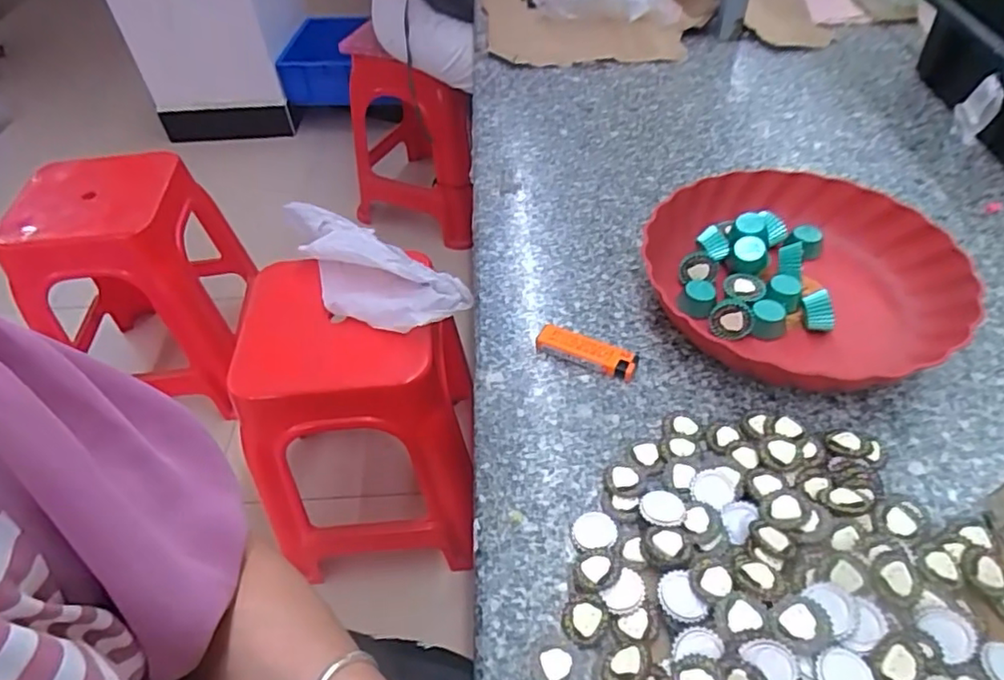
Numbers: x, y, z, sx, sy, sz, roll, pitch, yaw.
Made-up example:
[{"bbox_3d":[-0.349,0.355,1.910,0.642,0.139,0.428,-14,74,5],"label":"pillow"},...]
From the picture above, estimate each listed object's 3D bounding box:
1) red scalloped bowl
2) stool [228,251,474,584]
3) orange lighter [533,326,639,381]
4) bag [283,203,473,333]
[{"bbox_3d":[0.237,-0.052,0.505,0.239,0.047,0.226,-2,48,2],"label":"red scalloped bowl"},{"bbox_3d":[-0.214,0.120,1.011,0.308,0.409,0.309,-2,48,2],"label":"stool"},{"bbox_3d":[0.068,0.009,0.488,0.080,0.014,0.023,20,52,20],"label":"orange lighter"},{"bbox_3d":[-0.217,-0.107,0.921,0.349,0.052,0.132,27,55,25],"label":"bag"}]

